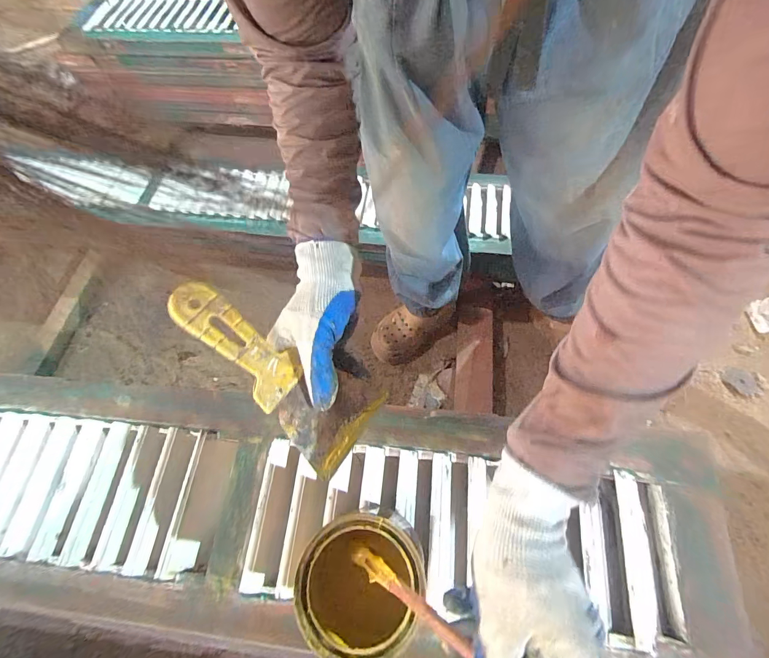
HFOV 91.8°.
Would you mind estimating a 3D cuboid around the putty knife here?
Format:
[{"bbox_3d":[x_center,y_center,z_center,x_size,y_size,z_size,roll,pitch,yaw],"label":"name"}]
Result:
[{"bbox_3d":[-0.093,0.033,0.322,0.193,0.008,0.085,44,73,-14],"label":"putty knife"}]

